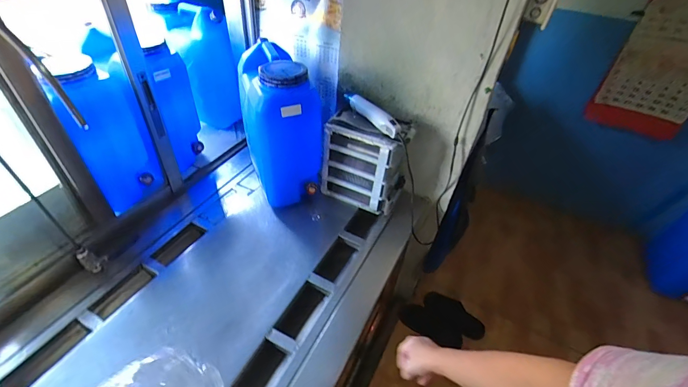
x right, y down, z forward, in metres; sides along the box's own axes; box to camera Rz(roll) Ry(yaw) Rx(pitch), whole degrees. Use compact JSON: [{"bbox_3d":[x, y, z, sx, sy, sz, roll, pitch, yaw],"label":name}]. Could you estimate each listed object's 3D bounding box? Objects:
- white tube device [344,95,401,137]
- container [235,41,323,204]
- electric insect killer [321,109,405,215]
[{"bbox_3d":[0.074,-0.231,0.968,0.031,0.048,0.217,-28,52,-30],"label":"white tube device"},{"bbox_3d":[-0.185,-0.216,1.017,0.200,0.411,0.304,-12,45,-17],"label":"container"},{"bbox_3d":[0.062,-0.087,1.050,0.238,0.270,0.111,22,45,18],"label":"electric insect killer"}]

